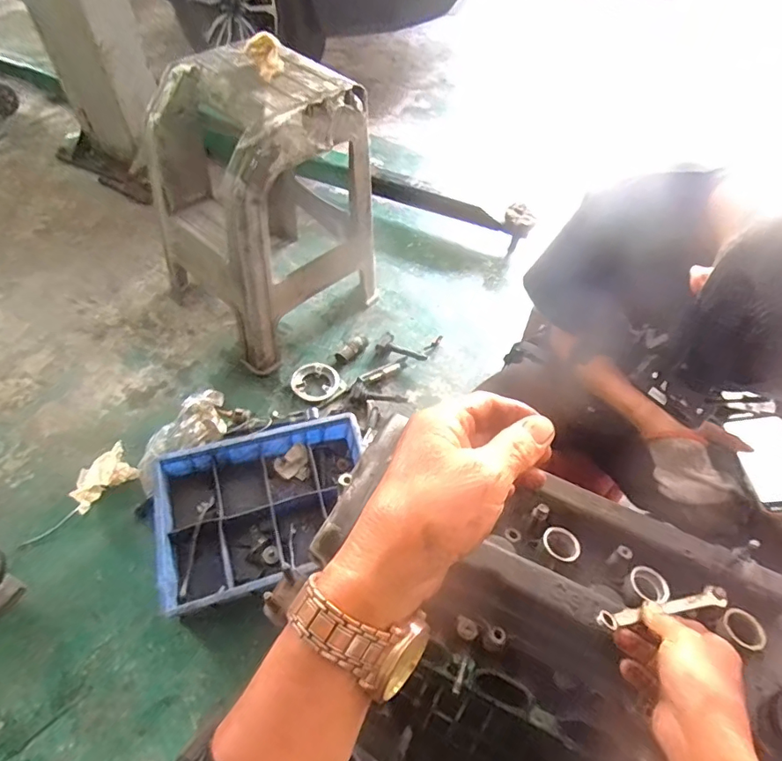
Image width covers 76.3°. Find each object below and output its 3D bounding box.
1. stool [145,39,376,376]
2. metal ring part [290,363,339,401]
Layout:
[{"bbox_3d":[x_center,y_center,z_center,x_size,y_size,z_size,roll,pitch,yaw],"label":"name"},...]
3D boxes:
[{"bbox_3d":[-0.325,-0.437,1.264,0.412,0.605,0.437,40,61,23],"label":"stool"},{"bbox_3d":[-0.199,0.000,1.311,0.121,0.021,0.108,-13,56,-12],"label":"metal ring part"}]

